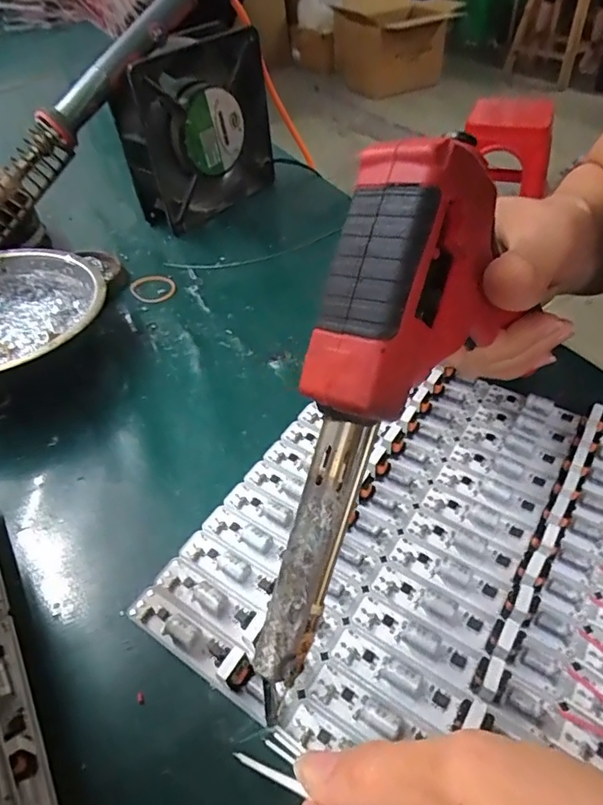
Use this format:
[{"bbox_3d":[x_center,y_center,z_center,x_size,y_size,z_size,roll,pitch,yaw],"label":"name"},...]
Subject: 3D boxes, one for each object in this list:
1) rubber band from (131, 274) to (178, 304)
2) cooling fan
[{"bbox_3d":[-0.105,-0.081,0.369,0.029,0.004,0.038,-27,50,-21],"label":"rubber band"},{"bbox_3d":[-0.081,-0.209,0.411,0.117,0.123,0.042,-33,53,-26],"label":"cooling fan"}]

